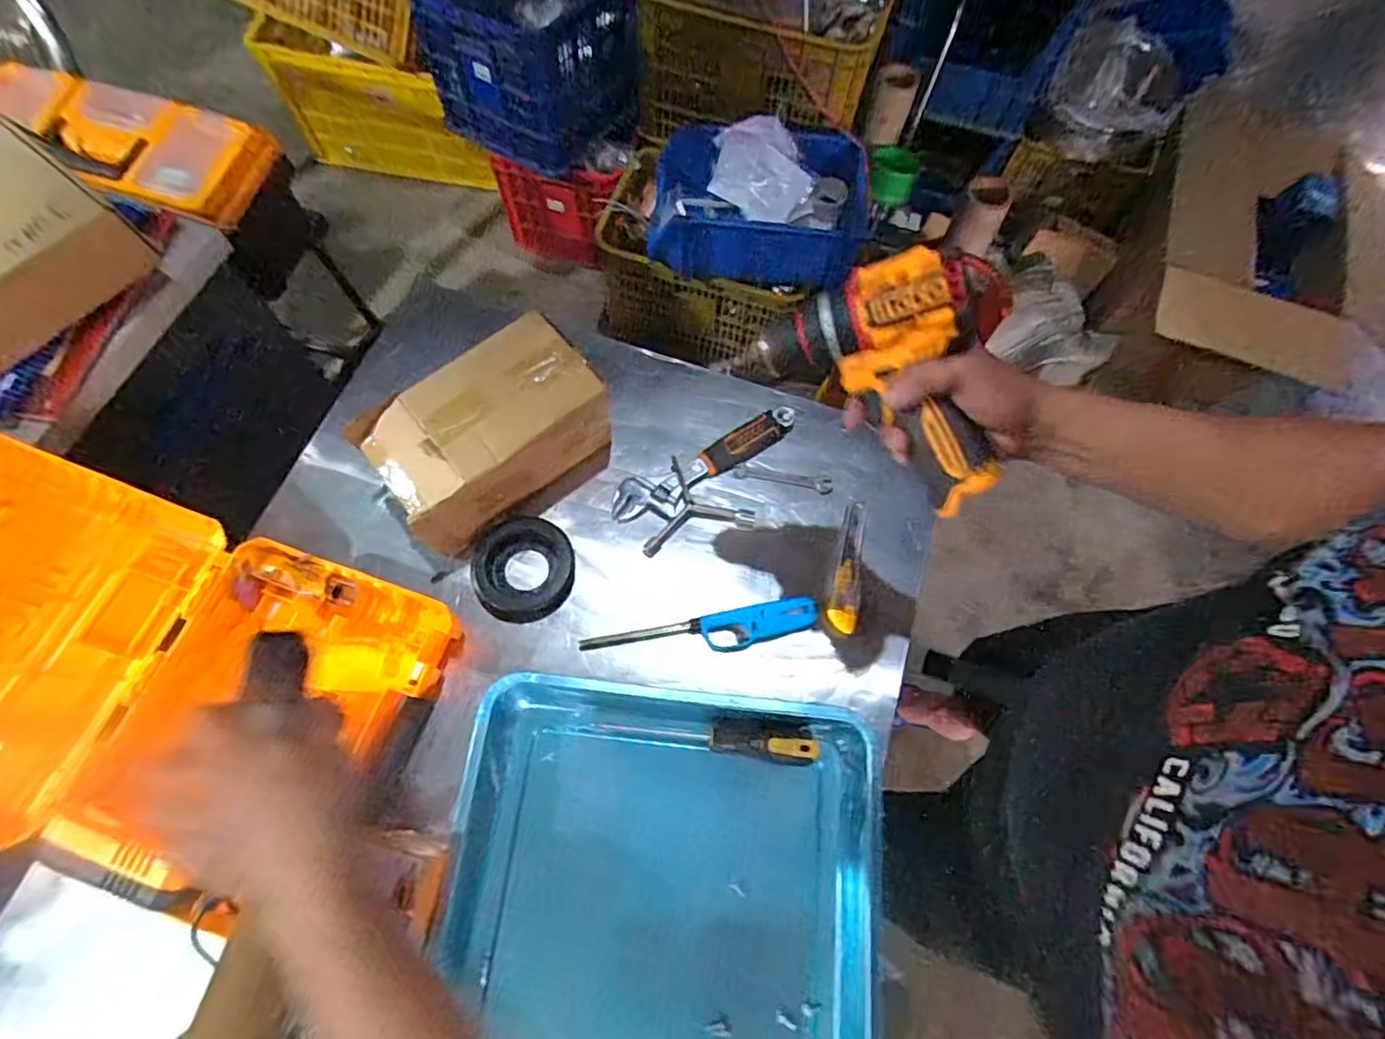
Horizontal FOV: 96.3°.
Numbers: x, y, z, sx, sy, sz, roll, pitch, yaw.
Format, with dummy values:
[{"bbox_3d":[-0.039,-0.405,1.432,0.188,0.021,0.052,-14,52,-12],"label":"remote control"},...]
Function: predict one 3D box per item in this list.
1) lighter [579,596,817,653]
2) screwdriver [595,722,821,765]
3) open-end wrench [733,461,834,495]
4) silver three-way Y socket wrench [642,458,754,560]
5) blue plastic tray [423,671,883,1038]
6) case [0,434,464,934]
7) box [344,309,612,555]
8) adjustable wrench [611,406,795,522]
[{"bbox_3d":[0.011,0.125,0.674,0.253,0.022,0.041,-9,69,-6],"label":"lighter"},{"bbox_3d":[0.018,0.220,0.631,0.217,0.026,0.030,8,68,1],"label":"screwdriver"},{"bbox_3d":[0.110,-0.051,0.756,0.120,0.004,0.023,9,68,1],"label":"open-end wrench"},{"bbox_3d":[0.014,-0.002,0.725,0.112,0.018,0.116,16,68,4],"label":"silver three-way Y socket wrench"},{"bbox_3d":[-0.035,0.418,0.545,0.411,0.055,0.516,7,68,0],"label":"blue plastic tray"},{"bbox_3d":[-0.509,0.148,0.575,0.483,0.150,0.316,17,69,5],"label":"case"},{"bbox_3d":[-0.214,-0.087,0.679,0.242,0.143,0.147,-30,72,-13],"label":"box"},{"bbox_3d":[0.020,-0.065,0.750,0.253,0.017,0.062,-29,72,-13],"label":"adjustable wrench"}]

